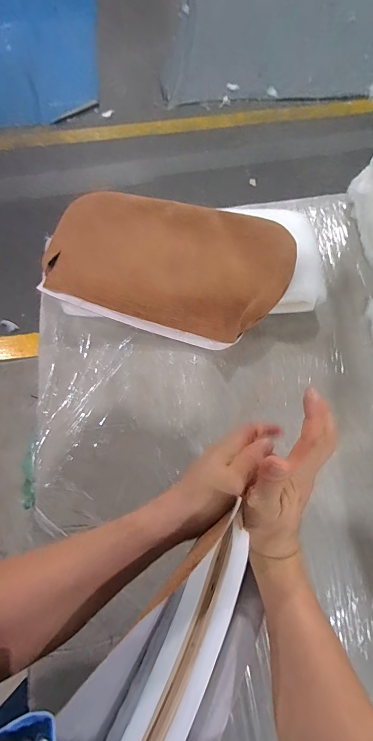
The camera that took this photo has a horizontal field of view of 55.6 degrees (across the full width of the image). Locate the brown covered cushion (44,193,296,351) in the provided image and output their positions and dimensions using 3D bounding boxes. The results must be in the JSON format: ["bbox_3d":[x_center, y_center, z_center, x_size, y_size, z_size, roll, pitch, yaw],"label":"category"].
[{"bbox_3d":[-0.036,-0.189,0.653,0.430,0.081,0.248,13,71,7],"label":"brown covered cushion"}]

